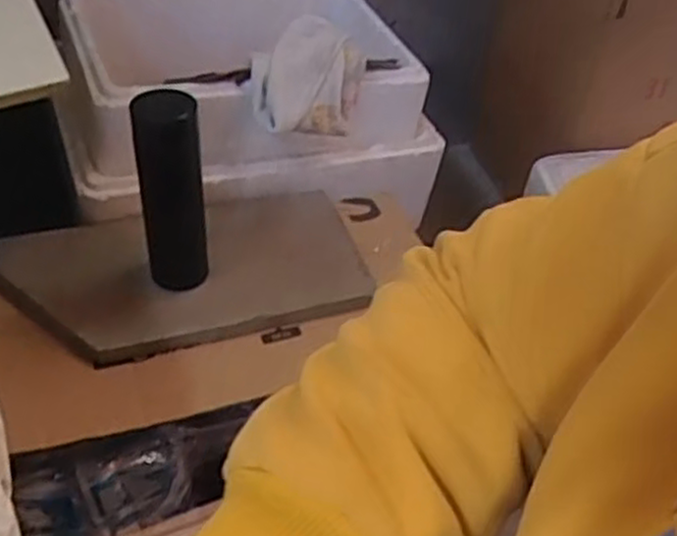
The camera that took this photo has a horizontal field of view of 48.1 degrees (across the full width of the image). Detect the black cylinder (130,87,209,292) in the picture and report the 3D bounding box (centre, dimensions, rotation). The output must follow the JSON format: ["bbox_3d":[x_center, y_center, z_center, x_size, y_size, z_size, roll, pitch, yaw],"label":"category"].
[{"bbox_3d":[-0.166,-0.074,0.762,0.062,0.205,0.062,-8,49,-11],"label":"black cylinder"}]

